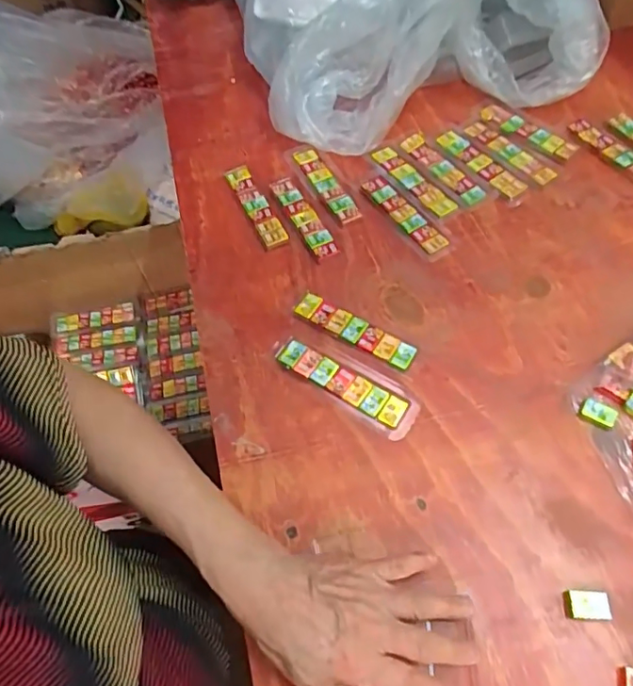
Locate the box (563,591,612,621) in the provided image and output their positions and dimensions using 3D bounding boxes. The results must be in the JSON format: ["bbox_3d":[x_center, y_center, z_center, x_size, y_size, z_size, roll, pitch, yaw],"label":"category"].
[{"bbox_3d":[0.186,0.180,0.362,0.028,0.007,0.018,0,59,3],"label":"box"}]

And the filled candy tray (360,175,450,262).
[{"bbox_3d":[0.093,-0.134,0.549,0.030,0.007,0.124,-30,62,-14],"label":"filled candy tray"}]

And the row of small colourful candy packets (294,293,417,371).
[{"bbox_3d":[0.034,-0.011,0.481,0.116,0.009,0.026,30,65,19],"label":"row of small colourful candy packets"}]

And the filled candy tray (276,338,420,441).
[{"bbox_3d":[0.026,0.033,0.456,0.132,0.009,0.039,30,65,20],"label":"filled candy tray"}]

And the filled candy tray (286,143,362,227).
[{"bbox_3d":[0.008,-0.175,0.572,0.033,0.009,0.127,-28,61,-13],"label":"filled candy tray"}]

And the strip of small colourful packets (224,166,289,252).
[{"bbox_3d":[-0.064,-0.146,0.561,0.026,0.010,0.117,-24,61,-11],"label":"strip of small colourful packets"}]

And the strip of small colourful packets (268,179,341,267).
[{"bbox_3d":[-0.013,-0.131,0.550,0.027,0.010,0.115,-25,61,-11],"label":"strip of small colourful packets"}]

